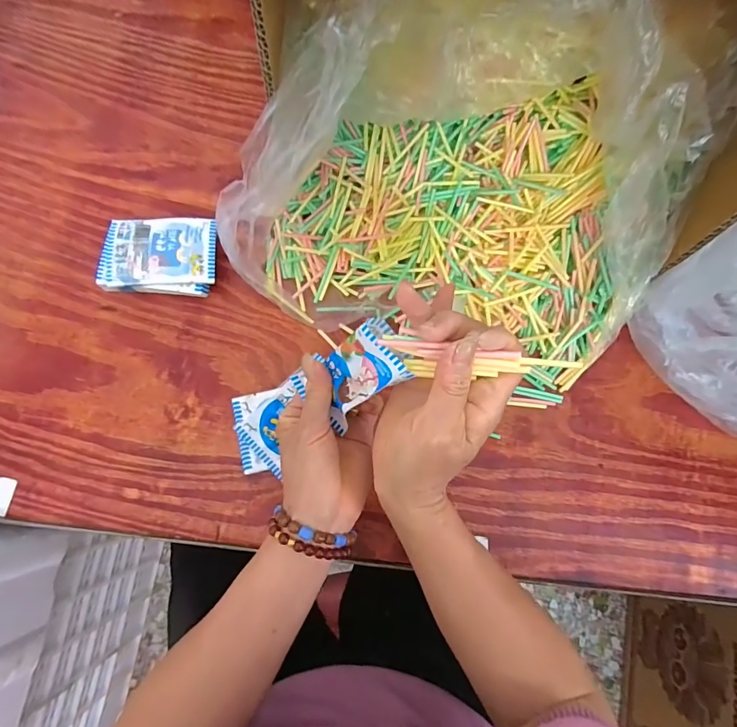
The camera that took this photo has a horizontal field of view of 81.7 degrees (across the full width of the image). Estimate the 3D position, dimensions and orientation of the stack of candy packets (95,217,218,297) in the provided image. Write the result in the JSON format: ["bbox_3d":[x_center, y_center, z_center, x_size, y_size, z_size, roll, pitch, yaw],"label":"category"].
[{"bbox_3d":[-0.208,-0.107,0.430,0.111,0.030,0.078,1,78,-1],"label":"stack of candy packets"}]

